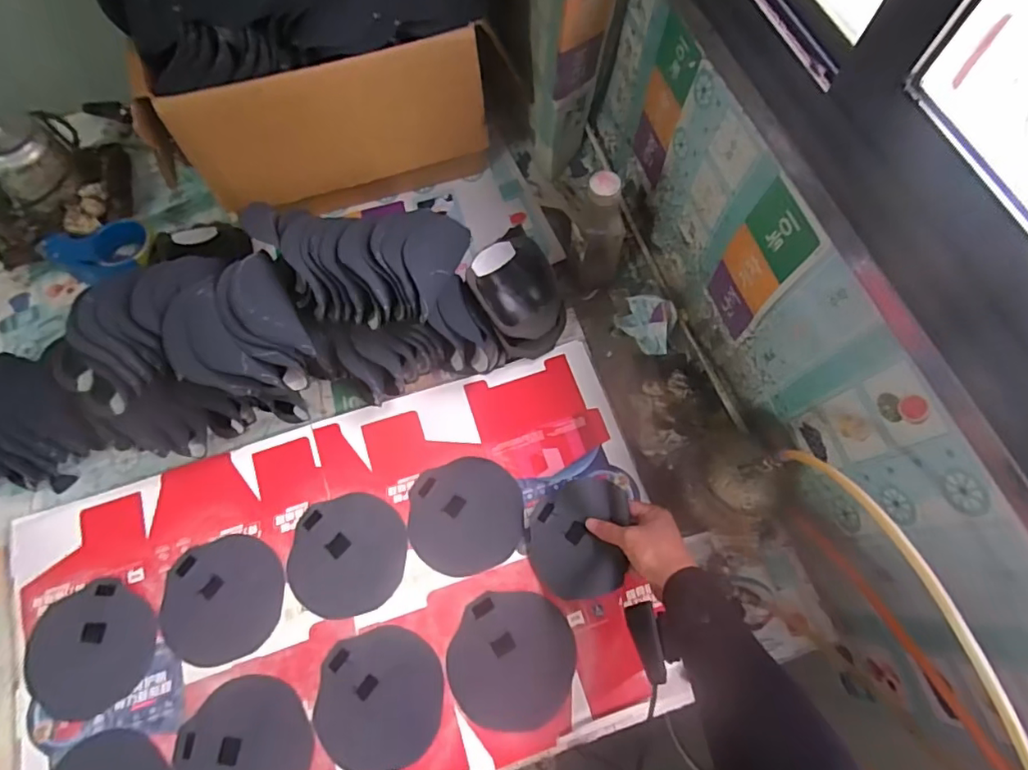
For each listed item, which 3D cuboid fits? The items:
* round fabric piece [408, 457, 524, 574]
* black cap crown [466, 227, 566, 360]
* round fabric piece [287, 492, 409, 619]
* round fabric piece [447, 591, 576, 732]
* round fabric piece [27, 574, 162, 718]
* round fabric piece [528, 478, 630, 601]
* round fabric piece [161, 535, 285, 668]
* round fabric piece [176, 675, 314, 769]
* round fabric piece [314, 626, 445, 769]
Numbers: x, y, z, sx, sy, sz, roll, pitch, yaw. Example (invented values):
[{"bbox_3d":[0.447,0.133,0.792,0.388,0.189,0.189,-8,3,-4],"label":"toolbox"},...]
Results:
[{"bbox_3d":[-0.061,0.168,0.709,0.142,0.008,0.140,-12,67,-3],"label":"round fabric piece"},{"bbox_3d":[0.003,-0.123,0.765,0.108,0.101,0.154,-26,69,-8],"label":"black cap crown"},{"bbox_3d":[-0.208,0.211,0.689,0.141,0.007,0.143,1,66,-2],"label":"round fabric piece"},{"bbox_3d":[-0.002,0.320,0.643,0.143,0.007,0.141,-2,67,1],"label":"round fabric piece"},{"bbox_3d":[-0.500,0.313,0.648,0.147,0.006,0.138,-1,67,2],"label":"round fabric piece"},{"bbox_3d":[0.078,0.187,0.673,0.122,0.014,0.137,-9,65,26],"label":"round fabric piece"},{"bbox_3d":[-0.355,0.260,0.669,0.145,0.006,0.139,-1,67,2],"label":"round fabric piece"},{"bbox_3d":[-0.299,0.408,0.611,0.141,0.005,0.140,-1,67,2],"label":"round fabric piece"},{"bbox_3d":[-0.154,0.360,0.631,0.140,0.010,0.143,-1,67,2],"label":"round fabric piece"}]

